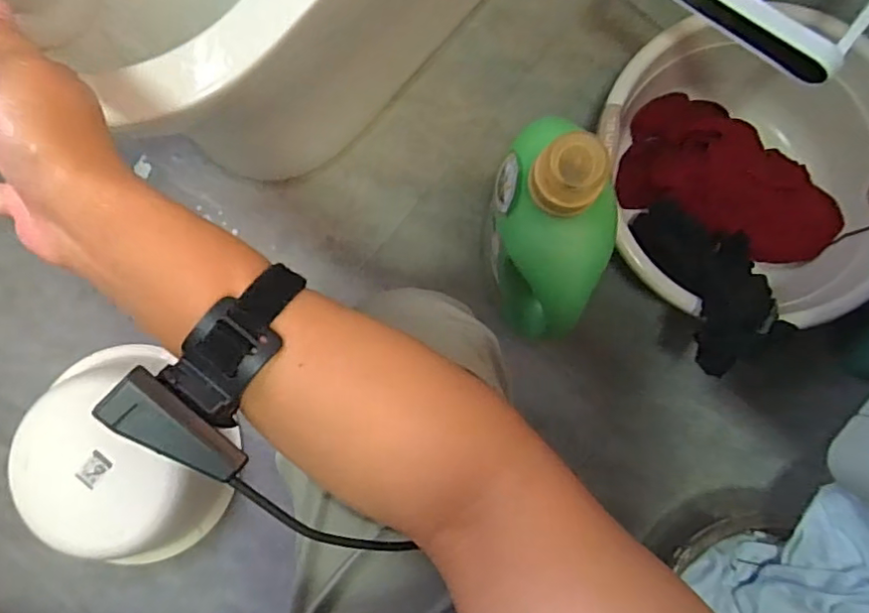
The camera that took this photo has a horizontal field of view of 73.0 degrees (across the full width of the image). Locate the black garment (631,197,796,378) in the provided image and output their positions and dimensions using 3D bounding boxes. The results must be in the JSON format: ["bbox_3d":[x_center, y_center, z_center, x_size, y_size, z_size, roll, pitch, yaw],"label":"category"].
[{"bbox_3d":[0.307,-0.043,0.674,0.095,0.075,0.236,-14,50,-1],"label":"black garment"}]

